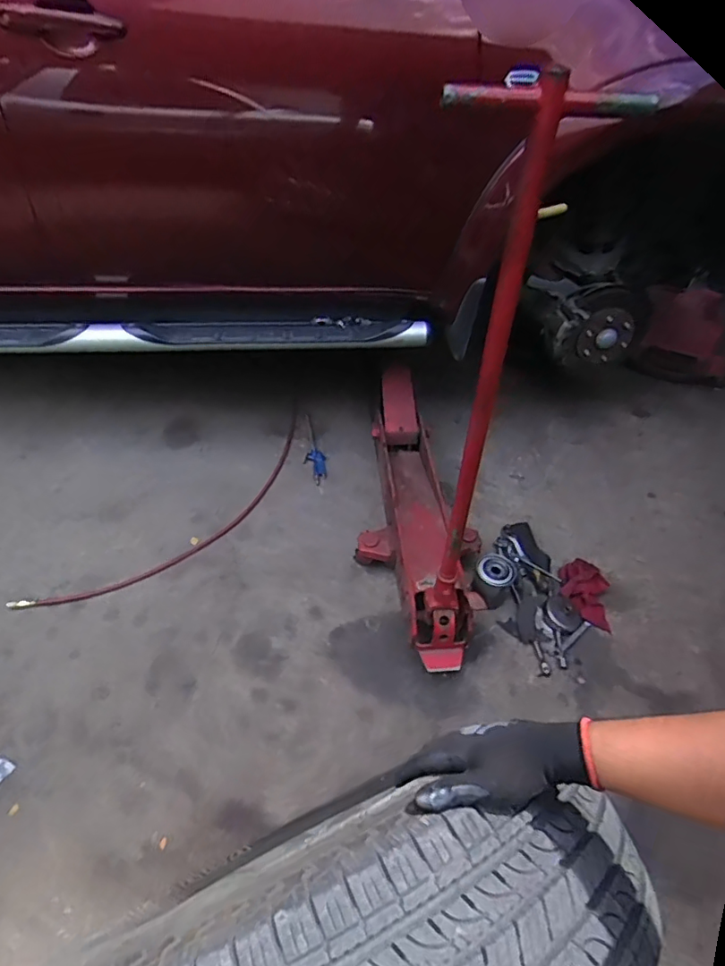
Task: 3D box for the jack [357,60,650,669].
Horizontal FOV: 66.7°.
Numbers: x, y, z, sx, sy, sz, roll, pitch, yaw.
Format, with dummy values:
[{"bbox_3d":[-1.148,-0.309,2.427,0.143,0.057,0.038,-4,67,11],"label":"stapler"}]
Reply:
[{"bbox_3d":[0.180,-0.211,1.159,0.294,1.131,0.731,4,45,1],"label":"jack"}]

